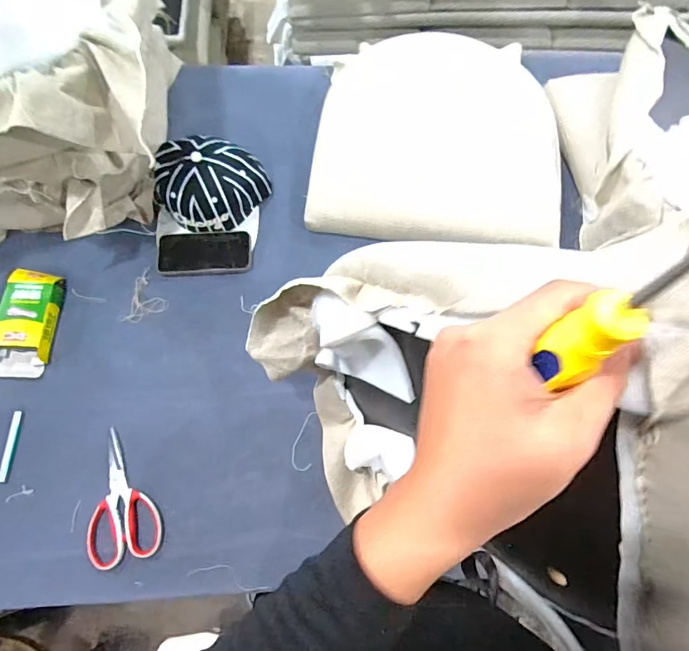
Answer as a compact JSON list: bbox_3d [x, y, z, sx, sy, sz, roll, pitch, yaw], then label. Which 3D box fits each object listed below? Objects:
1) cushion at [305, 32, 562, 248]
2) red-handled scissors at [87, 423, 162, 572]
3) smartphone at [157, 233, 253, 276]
[{"bbox_3d":[0.185,-0.393,0.886,0.456,0.068,0.518,8,70,0],"label":"cushion"},{"bbox_3d":[-0.337,0.253,0.680,0.098,0.020,0.193,-14,72,-8],"label":"red-handled scissors"},{"bbox_3d":[-0.252,-0.130,0.808,0.168,0.010,0.085,-4,70,-5],"label":"smartphone"}]

